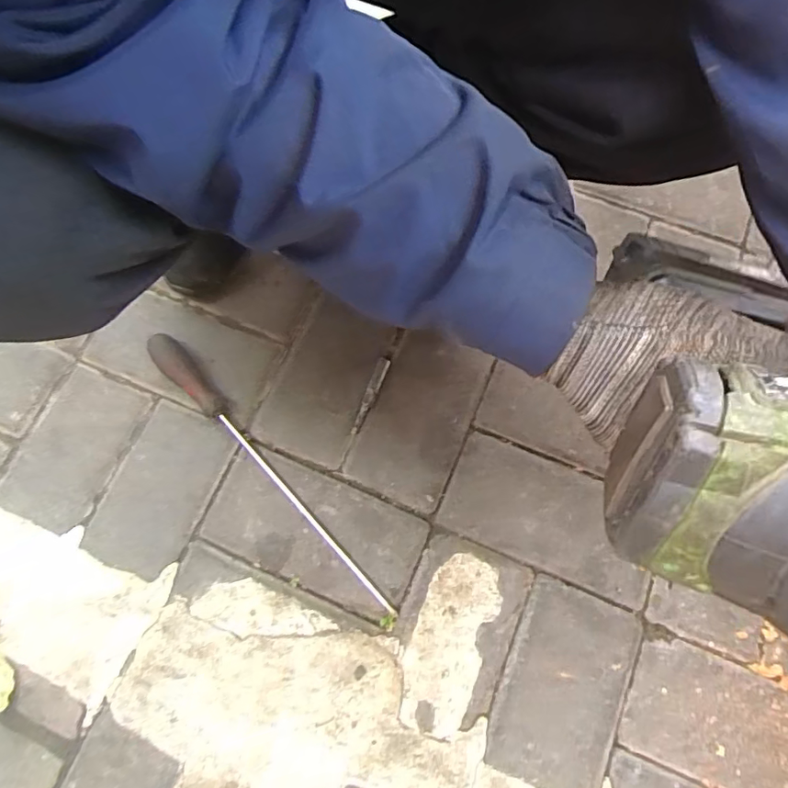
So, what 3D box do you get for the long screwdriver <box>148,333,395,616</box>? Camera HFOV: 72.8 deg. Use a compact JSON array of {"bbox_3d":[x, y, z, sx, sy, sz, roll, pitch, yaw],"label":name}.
[{"bbox_3d":[-0.124,0.069,0.502,0.029,0.024,0.349,-40,76,-13],"label":"long screwdriver"}]

